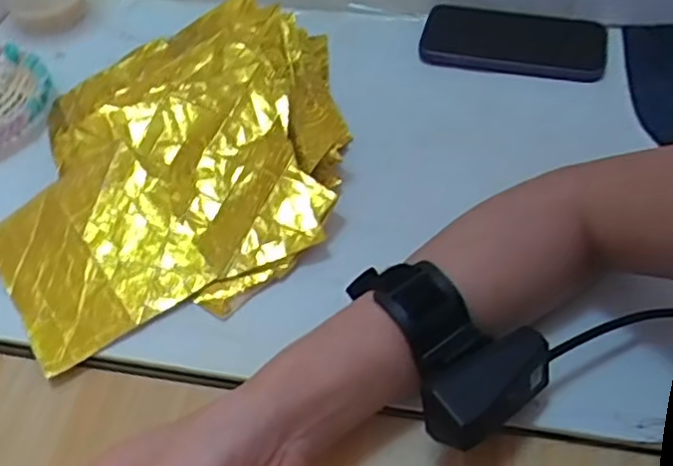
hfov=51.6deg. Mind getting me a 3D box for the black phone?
[{"bbox_3d":[0.148,-0.162,0.585,0.148,0.012,0.080,10,53,10],"label":"black phone"}]

